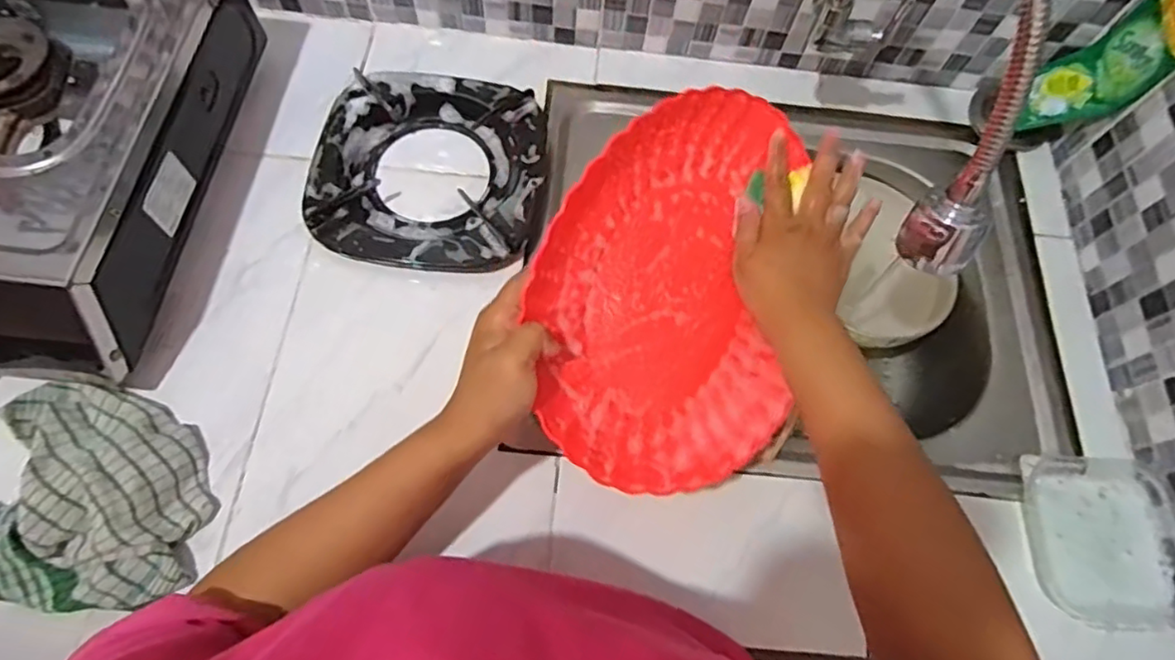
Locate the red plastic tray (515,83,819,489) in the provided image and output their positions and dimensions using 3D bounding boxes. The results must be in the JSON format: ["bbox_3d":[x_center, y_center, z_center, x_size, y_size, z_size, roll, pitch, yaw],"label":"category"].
[{"bbox_3d":[0.057,-0.031,0.440,0.194,0.038,0.275,7,88,-21],"label":"red plastic tray"}]

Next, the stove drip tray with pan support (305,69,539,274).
[{"bbox_3d":[-0.150,-0.155,0.592,0.214,0.033,0.212,4,67,-2],"label":"stove drip tray with pan support"}]

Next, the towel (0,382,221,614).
[{"bbox_3d":[-0.372,0.120,0.456,0.165,0.041,0.156,7,67,-1],"label":"towel"}]

